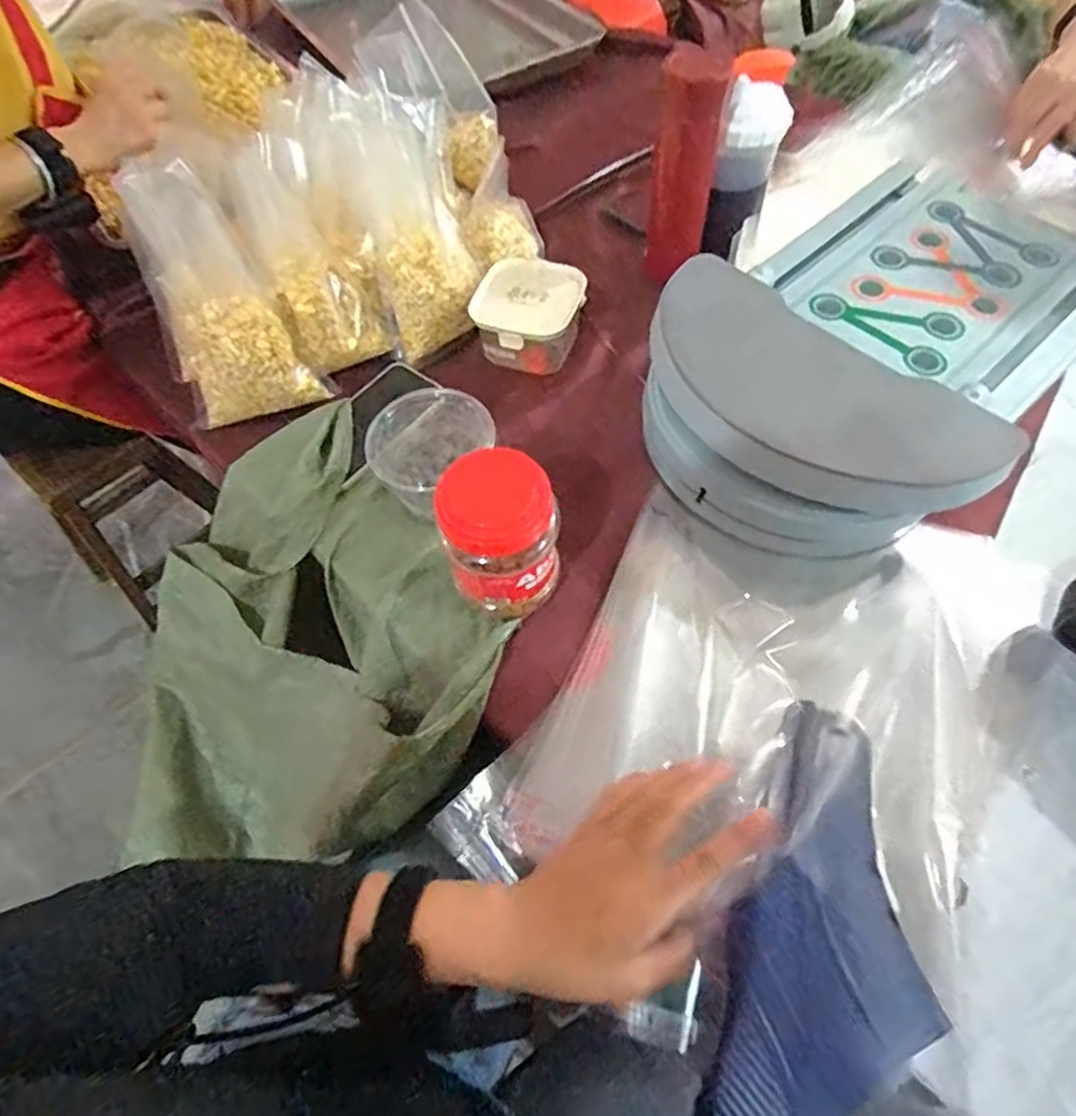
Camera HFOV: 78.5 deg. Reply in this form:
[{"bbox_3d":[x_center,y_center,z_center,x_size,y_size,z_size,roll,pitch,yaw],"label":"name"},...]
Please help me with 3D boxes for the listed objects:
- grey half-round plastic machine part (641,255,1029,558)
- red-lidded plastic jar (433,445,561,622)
[{"bbox_3d":[0.214,-0.105,0.576,0.313,0.140,0.144,35,67,21],"label":"grey half-round plastic machine part"},{"bbox_3d":[-0.029,-0.015,0.539,0.091,0.137,0.081,-8,60,-2],"label":"red-lidded plastic jar"}]

